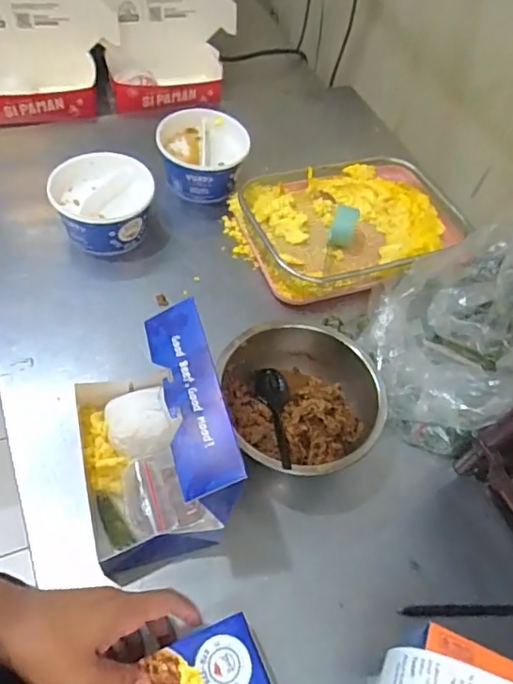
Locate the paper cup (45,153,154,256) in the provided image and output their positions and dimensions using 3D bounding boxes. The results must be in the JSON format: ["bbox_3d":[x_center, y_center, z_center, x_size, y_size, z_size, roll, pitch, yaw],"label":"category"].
[{"bbox_3d":[-0.193,-0.173,0.695,0.122,0.063,0.113,4,55,-5],"label":"paper cup"}]

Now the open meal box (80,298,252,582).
[{"bbox_3d":[-0.096,0.087,0.486,0.119,0.154,0.178,-11,58,-15],"label":"open meal box"}]

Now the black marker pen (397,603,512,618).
[{"bbox_3d":[0.195,0.248,0.505,0.130,0.015,0.011,3,55,-6],"label":"black marker pen"}]

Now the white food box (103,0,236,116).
[{"bbox_3d":[-0.145,-0.487,0.898,0.218,0.165,0.163,1,56,-7],"label":"white food box"}]

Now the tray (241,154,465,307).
[{"bbox_3d":[0.133,-0.161,0.744,0.300,0.048,0.216,-11,58,-15],"label":"tray"}]

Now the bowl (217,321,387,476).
[{"bbox_3d":[0.047,0.065,0.556,0.168,0.069,0.163,4,55,-5],"label":"bowl"}]

